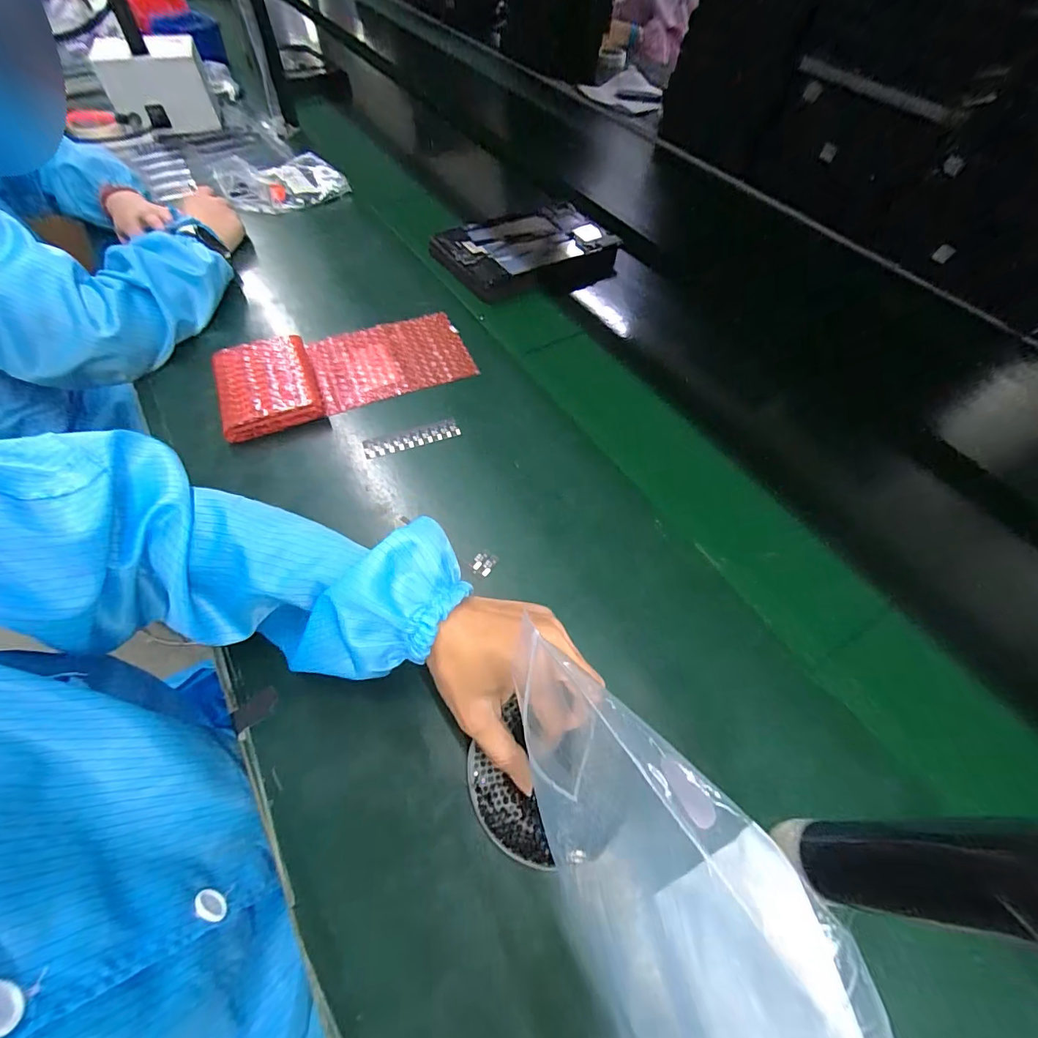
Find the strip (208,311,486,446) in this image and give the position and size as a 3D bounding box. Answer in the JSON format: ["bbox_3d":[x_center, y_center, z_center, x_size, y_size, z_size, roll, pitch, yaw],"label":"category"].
[{"bbox_3d":[-0.190,-0.172,0.491,0.267,0.032,0.121,-24,63,-14],"label":"strip"}]

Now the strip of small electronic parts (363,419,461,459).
[{"bbox_3d":[-0.111,-0.084,0.458,0.097,0.005,0.021,-17,62,-11],"label":"strip of small electronic parts"}]

